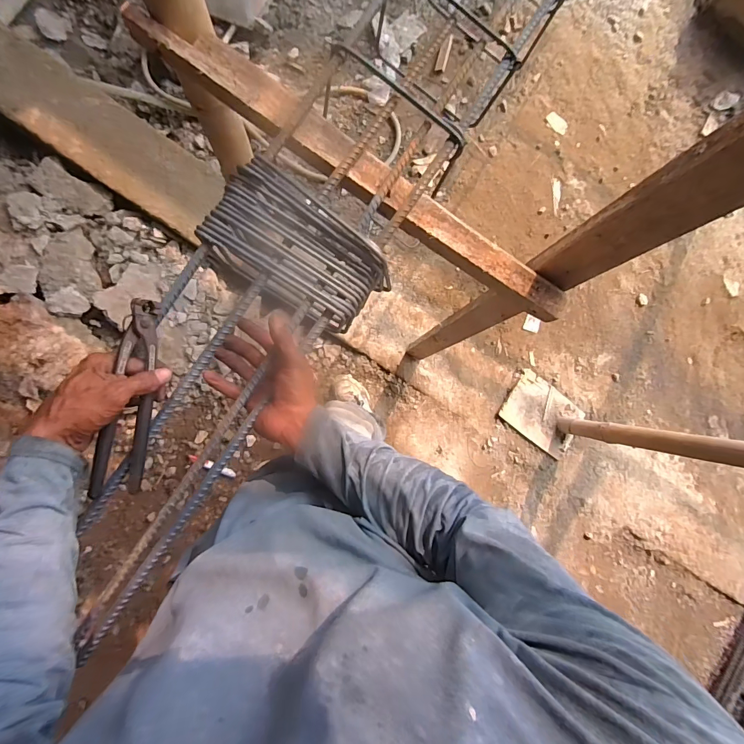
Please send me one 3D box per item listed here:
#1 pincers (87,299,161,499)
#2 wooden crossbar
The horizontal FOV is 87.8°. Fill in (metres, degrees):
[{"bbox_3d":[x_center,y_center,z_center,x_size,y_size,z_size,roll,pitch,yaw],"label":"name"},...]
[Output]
[{"bbox_3d":[-0.271,0.030,0.433,0.037,0.040,0.219,9,91,-5],"label":"pincers"},{"bbox_3d":[-0.013,-0.271,0.518,0.654,0.030,0.064,33,82,-6],"label":"wooden crossbar"}]

